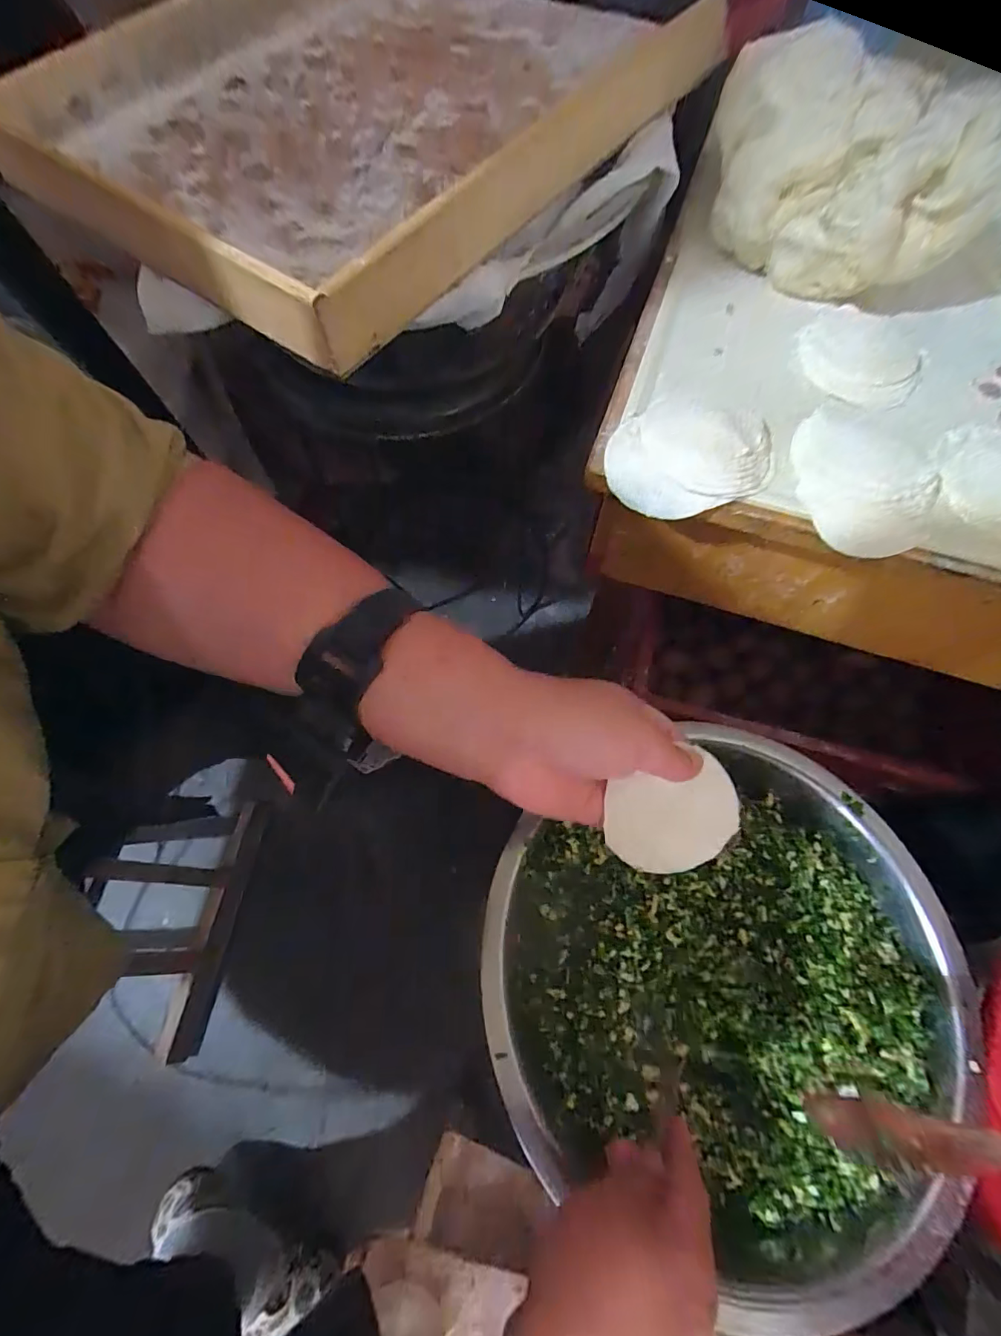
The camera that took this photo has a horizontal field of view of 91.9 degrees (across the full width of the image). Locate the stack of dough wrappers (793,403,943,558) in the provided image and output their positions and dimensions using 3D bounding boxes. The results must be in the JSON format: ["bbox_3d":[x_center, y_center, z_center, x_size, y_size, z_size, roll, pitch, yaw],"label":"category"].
[{"bbox_3d":[0.225,-0.118,0.302,0.082,0.018,0.101,6,69,3],"label":"stack of dough wrappers"}]

